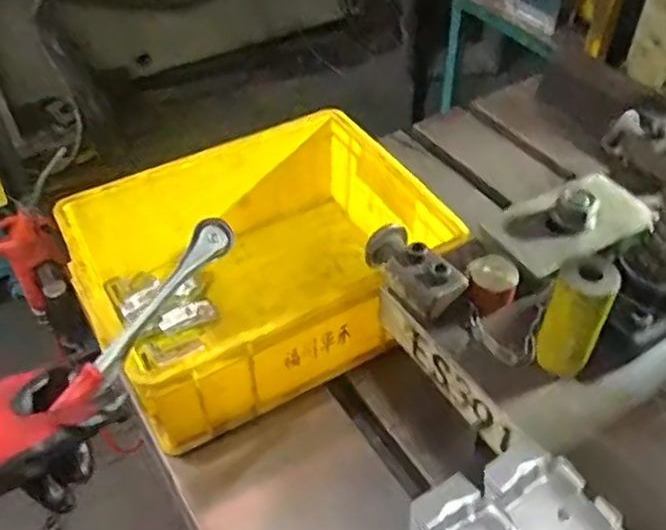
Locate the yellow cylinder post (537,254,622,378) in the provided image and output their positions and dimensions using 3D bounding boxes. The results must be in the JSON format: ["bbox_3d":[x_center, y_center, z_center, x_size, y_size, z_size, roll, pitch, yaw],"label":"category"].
[{"bbox_3d":[0.179,0.039,0.492,0.038,0.097,0.033,24,50,22],"label":"yellow cylinder post"}]

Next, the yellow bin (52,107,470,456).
[{"bbox_3d":[-0.073,0.010,0.704,0.344,0.157,0.255,-24,50,-22],"label":"yellow bin"}]

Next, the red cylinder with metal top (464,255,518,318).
[{"bbox_3d":[0.133,0.015,0.564,0.039,0.036,0.036,0,45,0],"label":"red cylinder with metal top"}]

